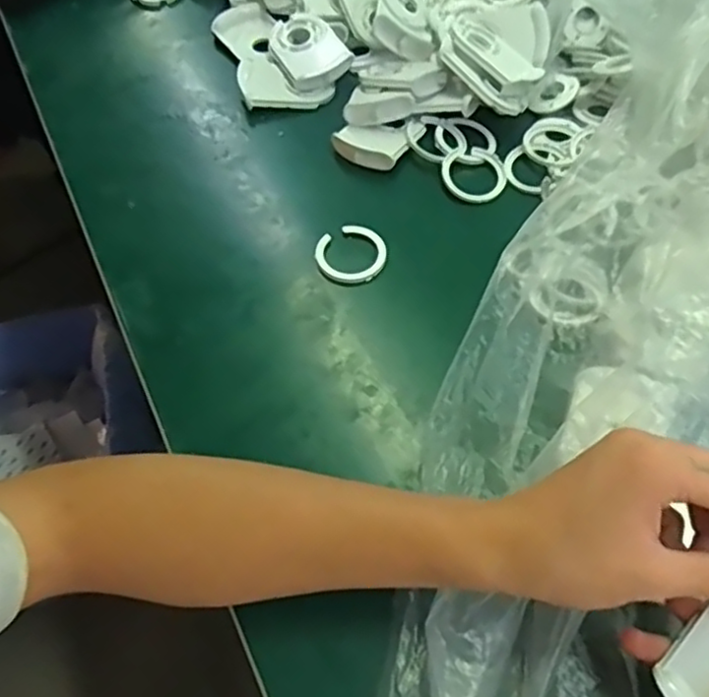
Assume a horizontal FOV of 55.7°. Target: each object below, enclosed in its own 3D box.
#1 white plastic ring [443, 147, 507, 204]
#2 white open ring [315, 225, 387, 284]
[{"bbox_3d":[0.098,-0.140,0.537,0.053,0.008,0.048,-34,78,-15],"label":"white plastic ring"},{"bbox_3d":[-0.003,-0.070,0.494,0.051,0.006,0.051,-1,57,1],"label":"white open ring"}]

